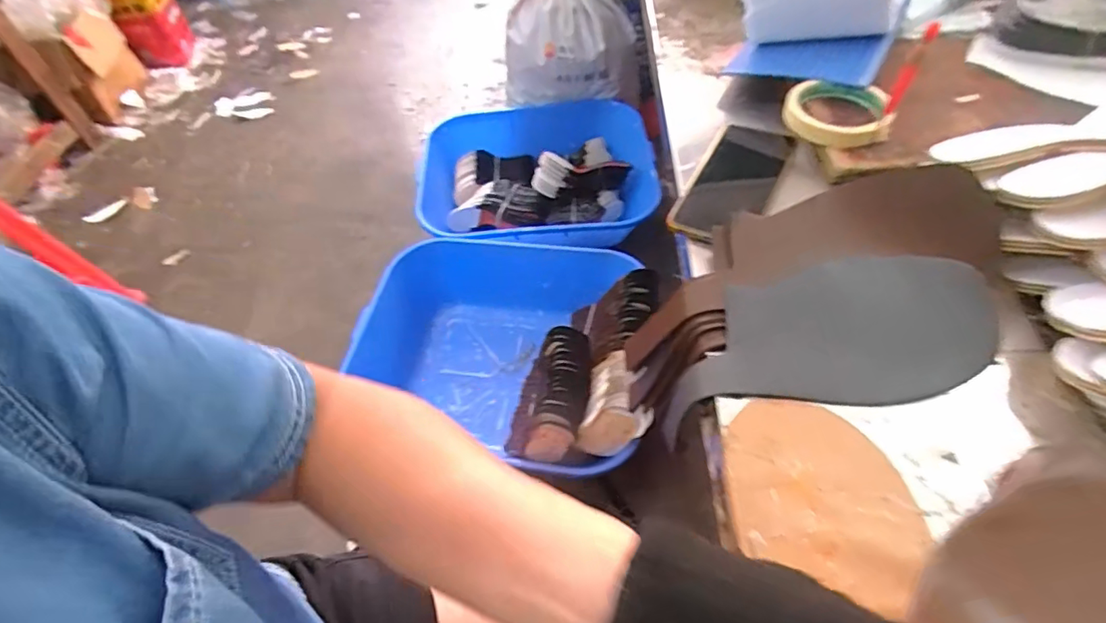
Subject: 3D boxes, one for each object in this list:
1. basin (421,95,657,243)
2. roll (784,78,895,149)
[{"bbox_3d":[-0.053,-0.358,1.487,0.643,0.157,0.542,-5,53,1],"label":"basin"},{"bbox_3d":[0.270,-0.191,0.514,0.092,0.028,0.088,13,55,15],"label":"roll"}]

